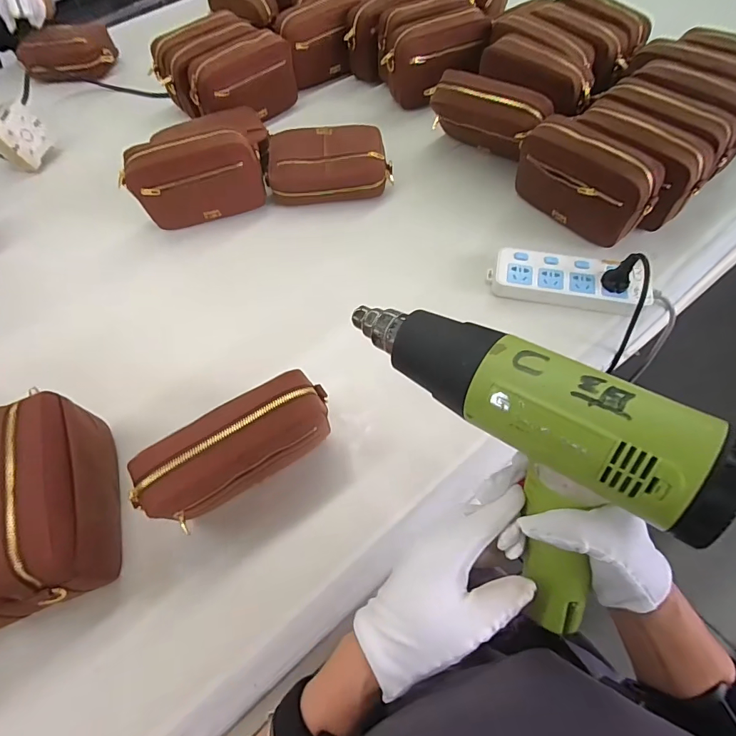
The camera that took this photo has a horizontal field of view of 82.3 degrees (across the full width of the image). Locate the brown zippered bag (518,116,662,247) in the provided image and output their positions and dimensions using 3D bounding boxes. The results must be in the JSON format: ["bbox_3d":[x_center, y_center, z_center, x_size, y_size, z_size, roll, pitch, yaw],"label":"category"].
[{"bbox_3d":[0.303,-0.262,0.601,0.057,0.116,0.192,-35,64,-15],"label":"brown zippered bag"}]

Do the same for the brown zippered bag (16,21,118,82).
[{"bbox_3d":[-0.664,-0.700,0.938,0.187,0.066,0.136,-21,61,-8],"label":"brown zippered bag"}]

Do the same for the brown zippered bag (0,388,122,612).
[{"bbox_3d":[-0.309,0.129,0.426,0.067,0.111,0.197,-19,61,-7],"label":"brown zippered bag"}]

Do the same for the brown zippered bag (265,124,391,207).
[{"bbox_3d":[-0.066,-0.340,0.706,0.204,0.068,0.103,-6,60,0],"label":"brown zippered bag"}]

